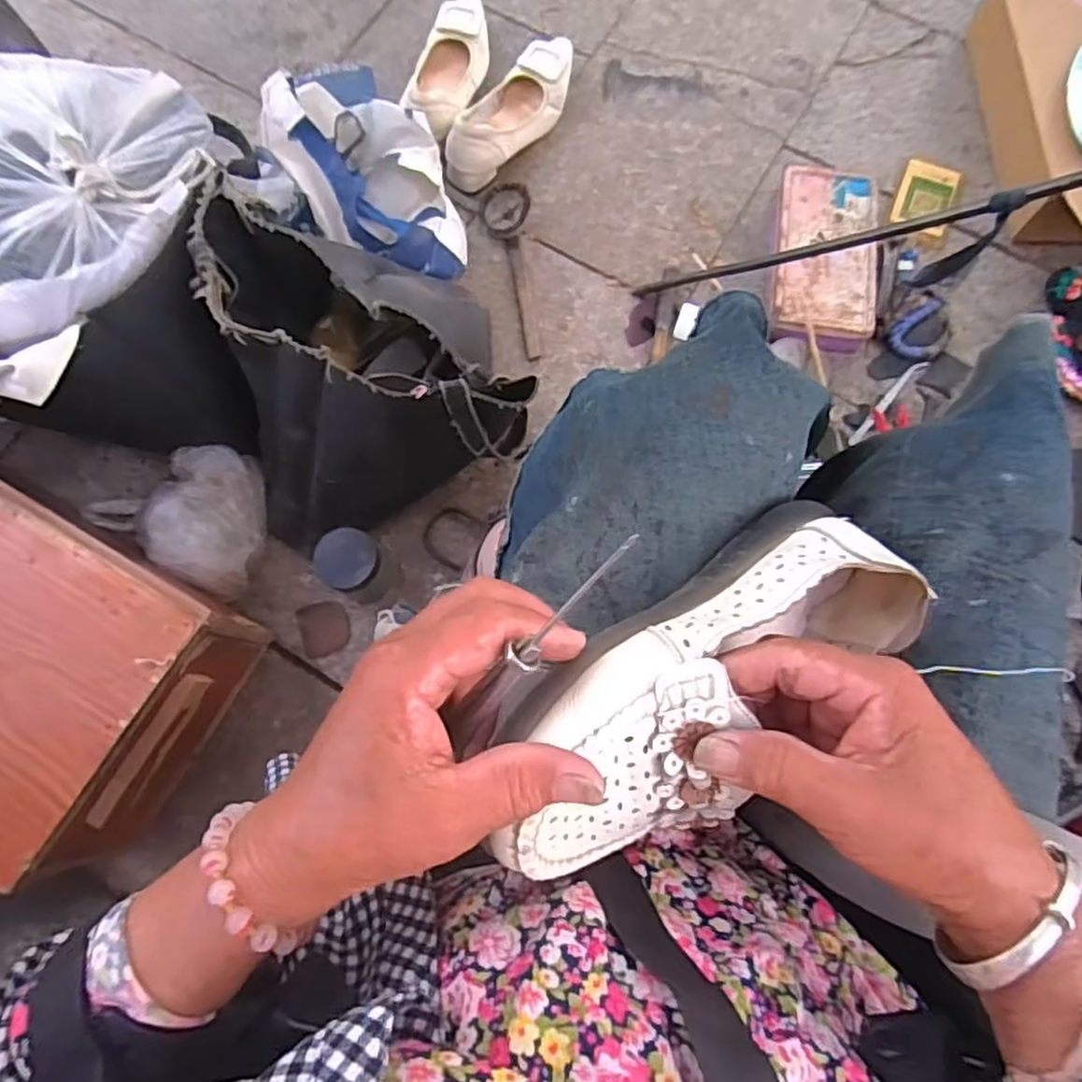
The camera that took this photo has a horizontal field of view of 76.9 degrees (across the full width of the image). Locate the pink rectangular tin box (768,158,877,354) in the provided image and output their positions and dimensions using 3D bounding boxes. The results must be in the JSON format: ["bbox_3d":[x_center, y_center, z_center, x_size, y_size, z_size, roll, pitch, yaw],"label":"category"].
[{"bbox_3d":[0.351,-0.350,0.857,0.123,0.056,0.246,9,77,1],"label":"pink rectangular tin box"}]

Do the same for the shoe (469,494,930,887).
[{"bbox_3d":[0.076,0.058,0.295,0.226,0.067,0.086,-27,78,-28],"label":"shoe"}]

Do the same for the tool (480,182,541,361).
[{"bbox_3d":[-0.037,-0.344,0.865,0.061,0.030,0.237,-5,77,-2],"label":"tool"}]

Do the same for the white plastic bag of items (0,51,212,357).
[{"bbox_3d":[-0.427,-0.308,0.566,0.196,0.120,0.311,13,77,2],"label":"white plastic bag of items"}]

